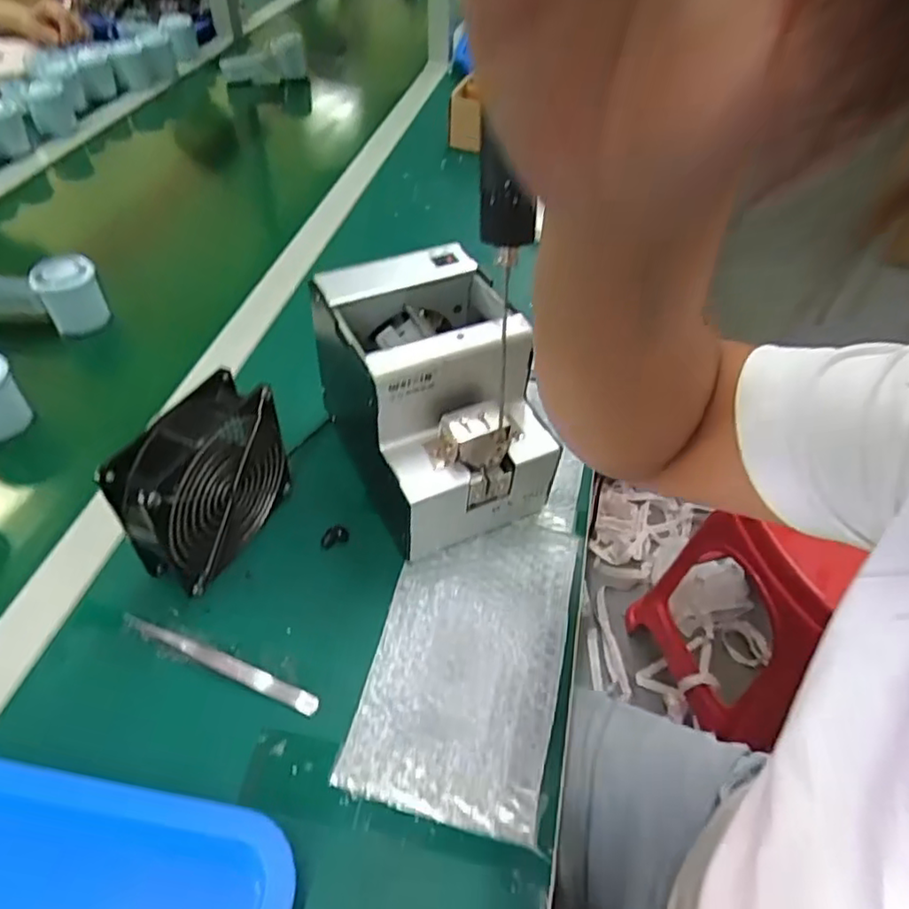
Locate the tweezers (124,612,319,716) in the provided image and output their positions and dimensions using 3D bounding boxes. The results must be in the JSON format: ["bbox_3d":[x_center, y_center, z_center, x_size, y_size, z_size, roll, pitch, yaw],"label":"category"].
[{"bbox_3d":[-0.154,0.136,0.416,0.140,0.011,0.013,17,49,12],"label":"tweezers"}]

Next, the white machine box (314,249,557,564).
[{"bbox_3d":[-0.014,-0.043,0.493,0.128,0.147,0.174,-17,53,-17],"label":"white machine box"}]

